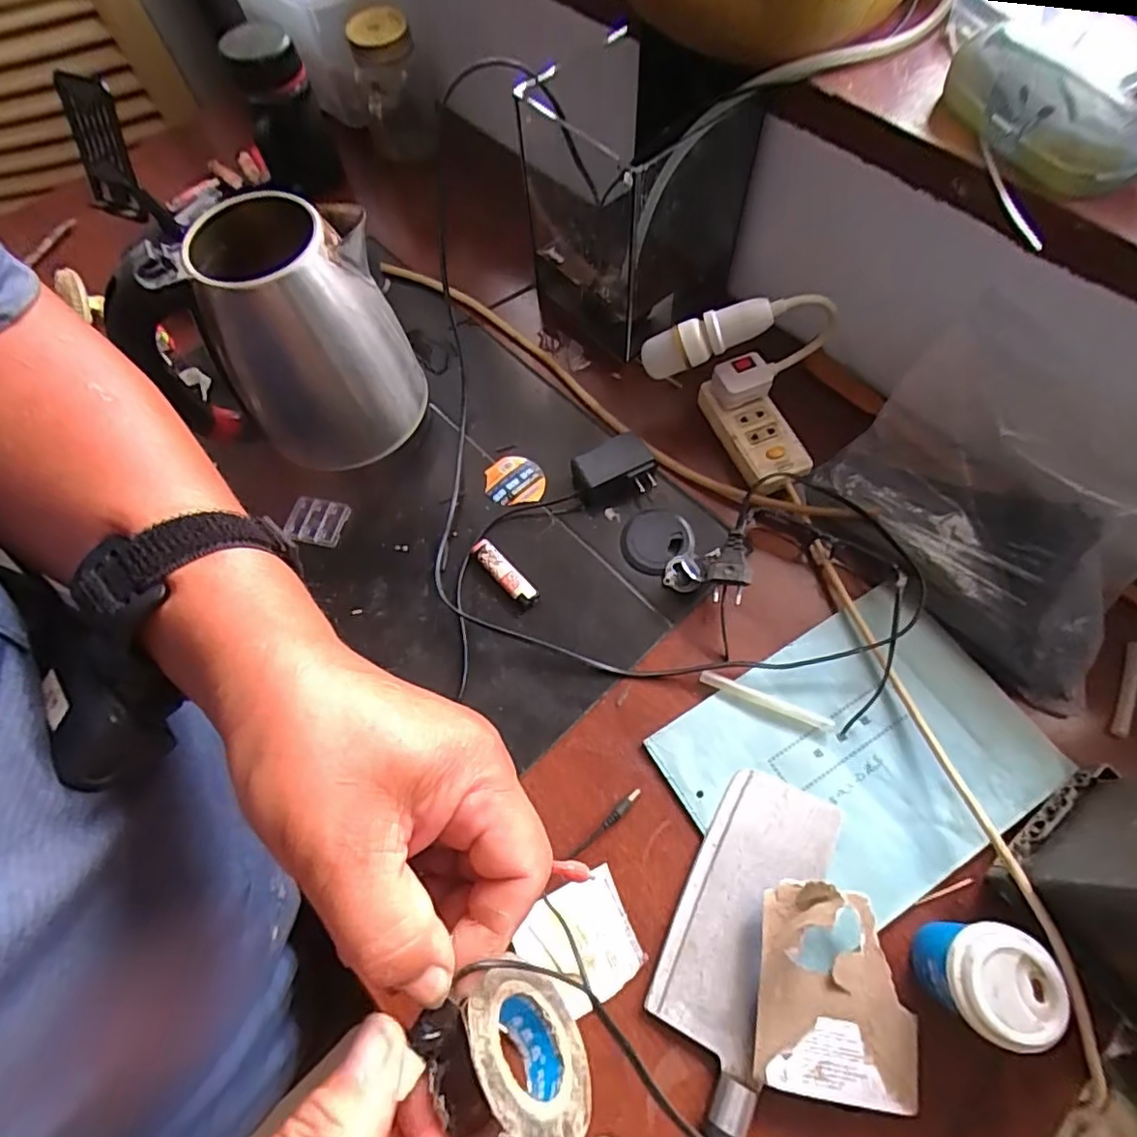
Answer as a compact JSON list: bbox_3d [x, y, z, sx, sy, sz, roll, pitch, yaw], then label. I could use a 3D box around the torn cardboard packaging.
[{"bbox_3d":[0.171,0.265,0.372,0.096,0.037,0.115,8,67,6],"label":"torn cardboard packaging"}]

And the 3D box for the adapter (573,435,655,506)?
[{"bbox_3d":[0.042,-0.090,0.554,0.070,0.030,0.050,-19,67,-5],"label":"adapter"}]

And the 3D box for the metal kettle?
[{"bbox_3d":[-0.217,-0.190,0.499,0.144,0.182,0.127,12,67,8],"label":"metal kettle"}]

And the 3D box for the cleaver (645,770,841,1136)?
[{"bbox_3d":[0.100,0.287,0.393,0.086,0.021,0.296,23,69,13],"label":"cleaver"}]

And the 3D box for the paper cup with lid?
[{"bbox_3d":[0.250,0.250,0.369,0.055,0.072,0.058,-1,66,3],"label":"paper cup with lid"}]

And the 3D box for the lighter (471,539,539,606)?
[{"bbox_3d":[-0.057,0.003,0.531,0.019,0.009,0.076,-42,70,-14],"label":"lighter"}]

